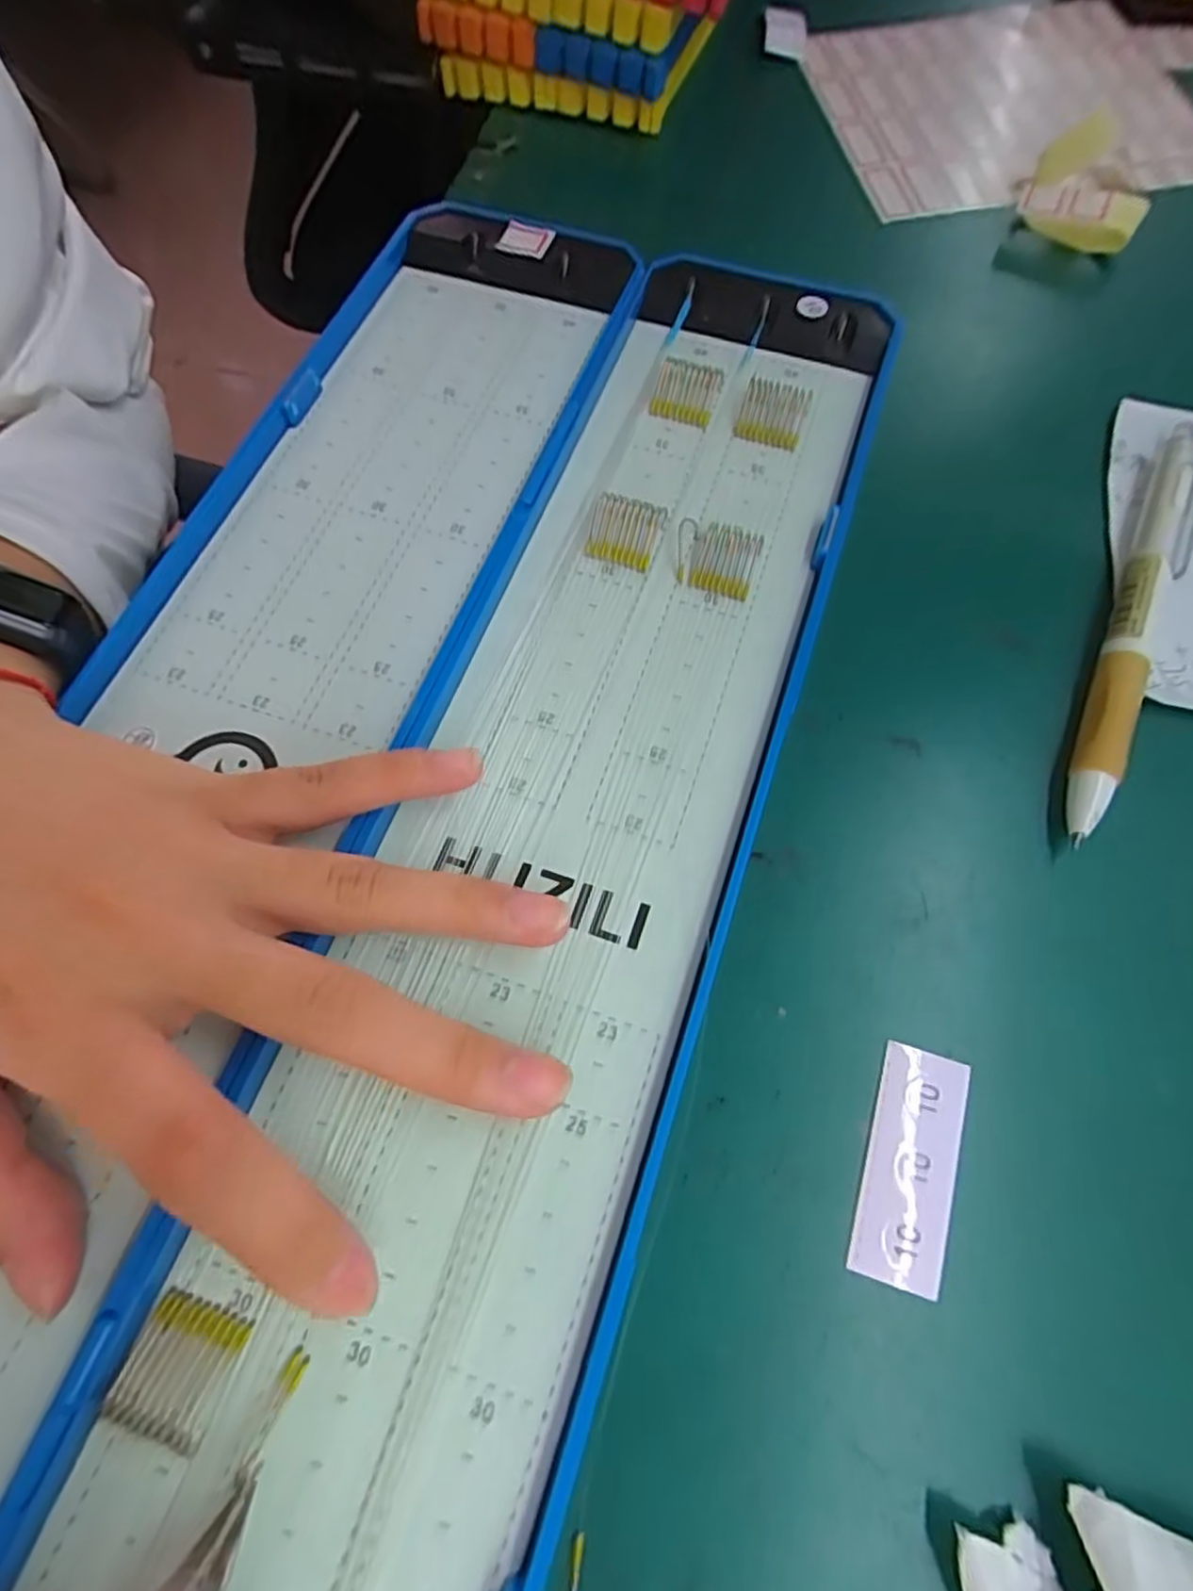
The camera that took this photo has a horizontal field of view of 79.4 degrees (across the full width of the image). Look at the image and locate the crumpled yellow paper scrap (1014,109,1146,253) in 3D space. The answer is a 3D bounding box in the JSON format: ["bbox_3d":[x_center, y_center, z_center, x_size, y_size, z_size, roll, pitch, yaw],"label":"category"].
[{"bbox_3d":[0.174,-0.213,0.253,0.040,0.029,0.022,29,71,11],"label":"crumpled yellow paper scrap"}]

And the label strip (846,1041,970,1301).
[{"bbox_3d":[0.066,0.077,0.151,0.018,0.004,0.045,18,70,7],"label":"label strip"}]

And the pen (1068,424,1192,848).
[{"bbox_3d":[0.147,-0.047,0.194,0.015,0.012,0.136,24,70,12],"label":"pen"}]

